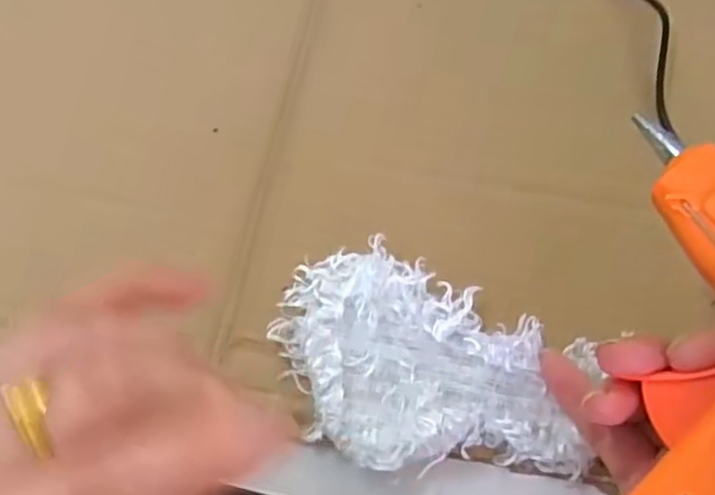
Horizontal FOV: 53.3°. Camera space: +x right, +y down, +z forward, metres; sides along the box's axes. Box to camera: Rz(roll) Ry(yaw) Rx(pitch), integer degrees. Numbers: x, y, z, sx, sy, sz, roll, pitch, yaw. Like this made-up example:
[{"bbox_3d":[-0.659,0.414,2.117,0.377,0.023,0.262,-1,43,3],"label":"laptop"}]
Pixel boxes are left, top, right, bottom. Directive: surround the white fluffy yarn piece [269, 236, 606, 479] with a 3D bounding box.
[{"bbox_3d":[0.026,0.048,0.268,0.119,0.011,0.075,22,66,11],"label":"white fluffy yarn piece"}]

